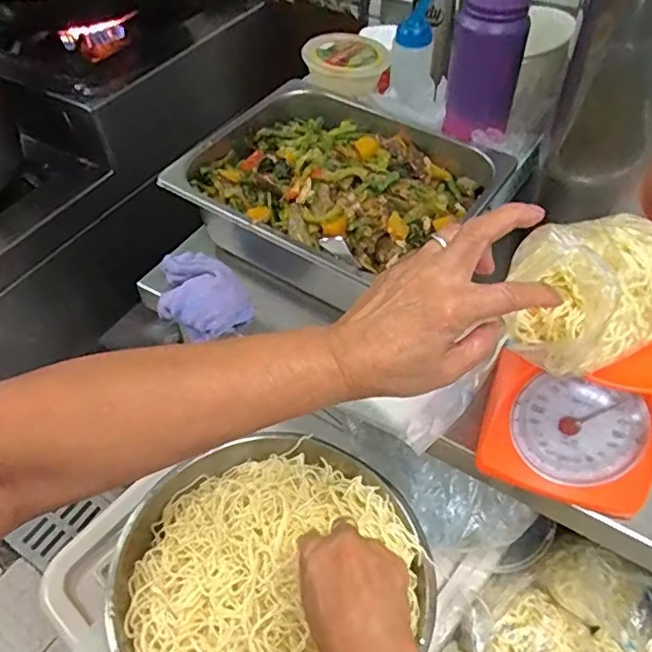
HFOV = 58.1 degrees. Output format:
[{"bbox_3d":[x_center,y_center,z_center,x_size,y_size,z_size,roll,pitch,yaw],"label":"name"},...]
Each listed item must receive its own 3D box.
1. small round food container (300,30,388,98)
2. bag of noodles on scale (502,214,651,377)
[{"bbox_3d":[0.026,-0.357,0.800,0.110,0.048,0.115,-1,50,0],"label":"small round food container"},{"bbox_3d":[0.197,-0.031,0.415,0.143,0.061,0.095,-22,53,-16],"label":"bag of noodles on scale"}]

